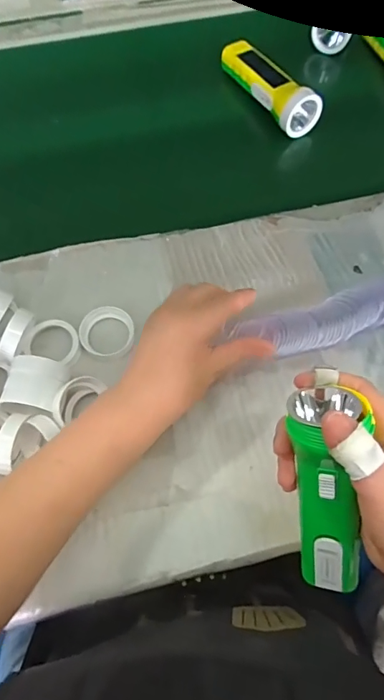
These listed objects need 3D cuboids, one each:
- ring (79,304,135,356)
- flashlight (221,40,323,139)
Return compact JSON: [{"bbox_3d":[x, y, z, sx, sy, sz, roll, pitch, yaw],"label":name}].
[{"bbox_3d":[-0.084,-0.020,0.433,0.051,0.016,0.048,0,65,0],"label":"ring"},{"bbox_3d":[0.099,-0.349,0.568,0.049,0.047,0.163,-27,68,-11],"label":"flashlight"}]

